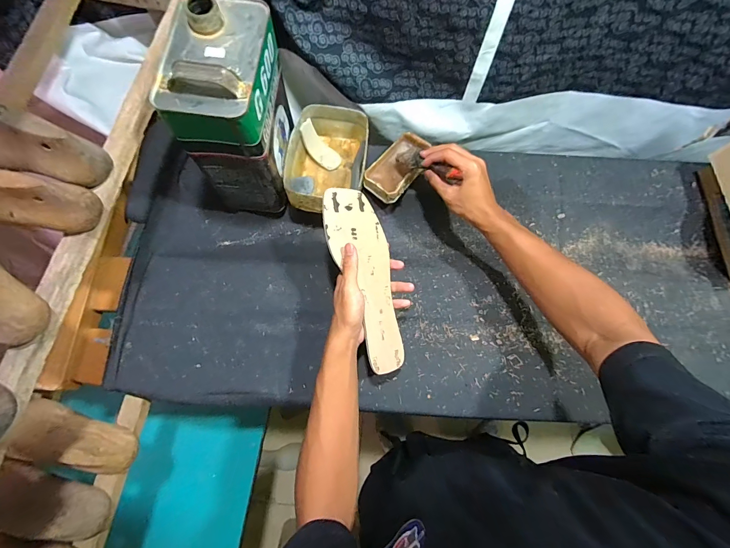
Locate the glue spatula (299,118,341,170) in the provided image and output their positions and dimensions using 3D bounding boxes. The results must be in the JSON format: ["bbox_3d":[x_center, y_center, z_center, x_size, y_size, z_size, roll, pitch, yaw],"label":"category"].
[{"bbox_3d":[-0.081,-0.224,0.603,0.035,0.012,0.090,-44,107,-16],"label":"glue spatula"}]

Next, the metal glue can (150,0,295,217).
[{"bbox_3d":[-0.175,-0.215,0.489,0.110,0.240,0.165,5,70,0],"label":"metal glue can"}]

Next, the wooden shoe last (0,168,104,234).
[{"bbox_3d":[-0.421,-0.083,0.353,0.250,0.078,0.054,4,70,0],"label":"wooden shoe last"}]

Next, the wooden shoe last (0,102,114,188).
[{"bbox_3d":[-0.384,-0.149,0.375,0.175,0.073,0.054,14,70,3],"label":"wooden shoe last"}]

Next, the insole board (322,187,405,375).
[{"bbox_3d":[0.008,0.006,0.459,0.083,0.005,0.248,-22,96,-31],"label":"insole board"}]

